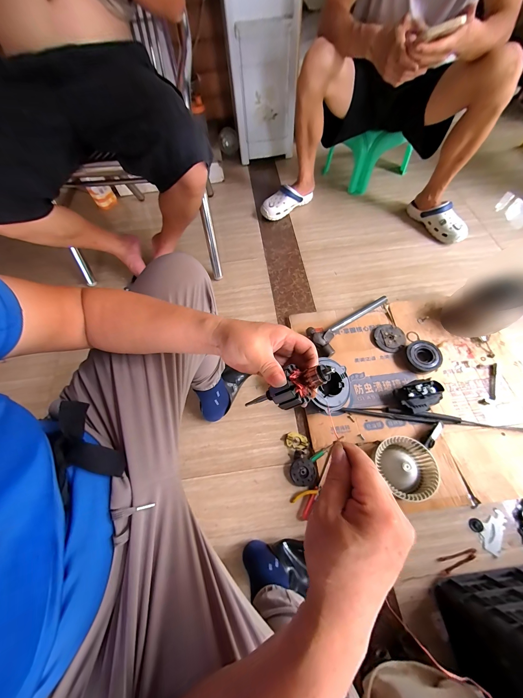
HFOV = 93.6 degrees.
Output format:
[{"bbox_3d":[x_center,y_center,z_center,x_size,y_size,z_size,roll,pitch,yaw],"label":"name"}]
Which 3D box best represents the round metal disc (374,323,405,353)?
[{"bbox_3d":[0.432,-0.042,0.831,0.095,0.014,0.109,22,66,13],"label":"round metal disc"}]

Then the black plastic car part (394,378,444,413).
[{"bbox_3d":[0.455,0.137,0.714,0.114,0.061,0.079,-21,65,-6],"label":"black plastic car part"}]

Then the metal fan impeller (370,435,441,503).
[{"bbox_3d":[0.363,0.297,0.626,0.131,0.074,0.136,-1,63,2],"label":"metal fan impeller"}]

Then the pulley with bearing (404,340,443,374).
[{"bbox_3d":[0.510,0.023,0.778,0.096,0.033,0.100,-1,63,2],"label":"pulley with bearing"}]

